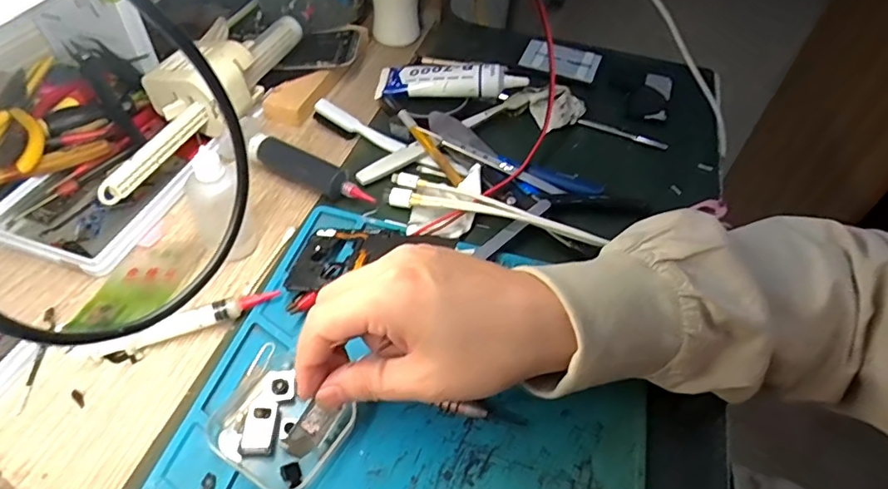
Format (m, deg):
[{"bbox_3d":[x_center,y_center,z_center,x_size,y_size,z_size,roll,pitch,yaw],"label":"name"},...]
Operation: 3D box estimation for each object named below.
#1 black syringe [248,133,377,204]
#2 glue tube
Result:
[{"bbox_3d":[-0.102,-0.058,0.415,0.111,0.018,0.024,24,53,17],"label":"black syringe"},{"bbox_3d":[0.007,-0.156,0.493,0.135,0.033,0.054,1,50,-2],"label":"glue tube"}]

